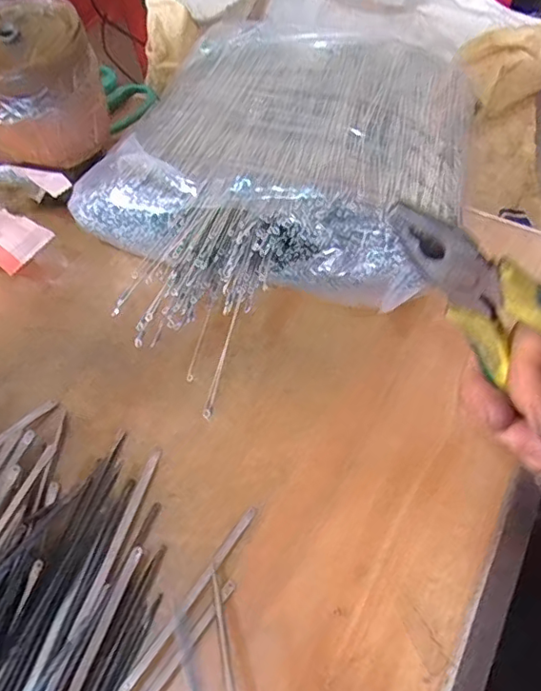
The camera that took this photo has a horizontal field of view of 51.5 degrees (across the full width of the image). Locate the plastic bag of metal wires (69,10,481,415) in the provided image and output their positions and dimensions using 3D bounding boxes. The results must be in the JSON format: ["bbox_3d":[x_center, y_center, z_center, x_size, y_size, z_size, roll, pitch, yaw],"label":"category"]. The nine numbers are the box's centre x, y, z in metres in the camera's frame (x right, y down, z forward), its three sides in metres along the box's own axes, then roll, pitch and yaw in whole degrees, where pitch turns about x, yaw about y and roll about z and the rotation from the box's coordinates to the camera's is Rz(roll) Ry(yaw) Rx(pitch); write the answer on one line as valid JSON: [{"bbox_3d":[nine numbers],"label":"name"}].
[{"bbox_3d":[0.009,-0.107,0.362,0.207,0.079,0.267,21,60,14],"label":"plastic bag of metal wires"}]

